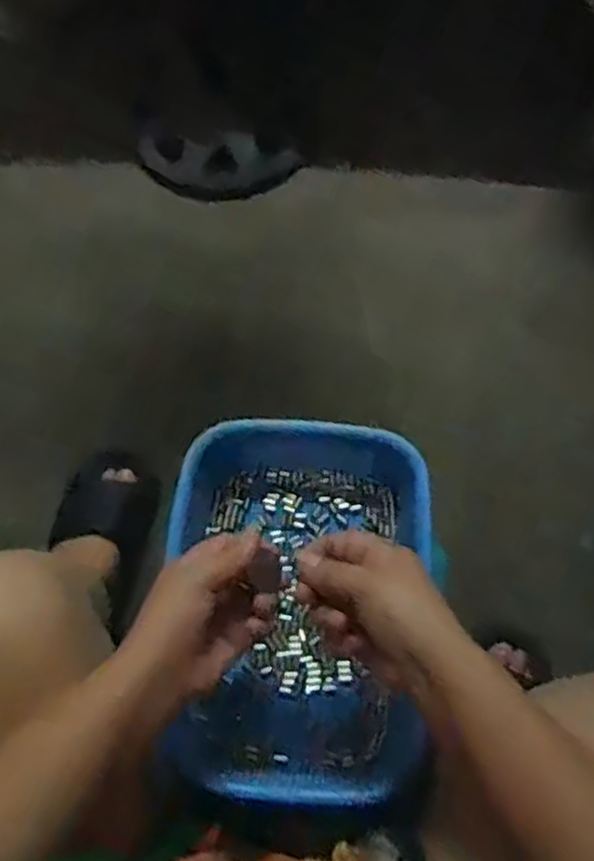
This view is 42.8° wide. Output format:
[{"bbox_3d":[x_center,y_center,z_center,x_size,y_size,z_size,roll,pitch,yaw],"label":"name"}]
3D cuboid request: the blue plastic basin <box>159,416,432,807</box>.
[{"bbox_3d":[0.001,0.143,0.631,0.204,0.074,0.293,1,69,0],"label":"blue plastic basin"}]

